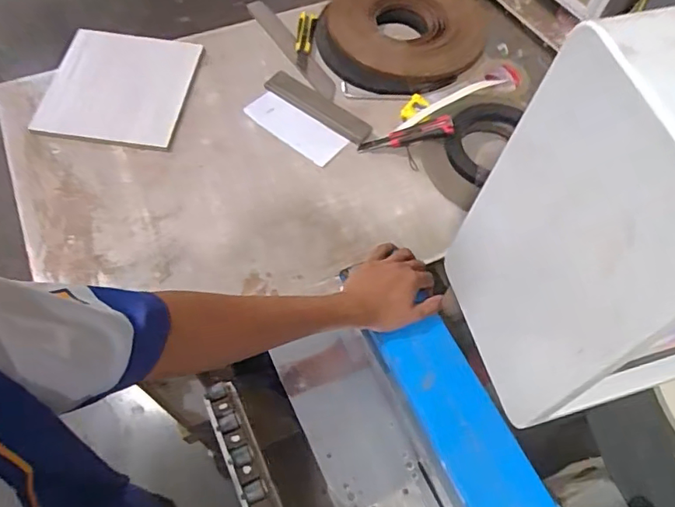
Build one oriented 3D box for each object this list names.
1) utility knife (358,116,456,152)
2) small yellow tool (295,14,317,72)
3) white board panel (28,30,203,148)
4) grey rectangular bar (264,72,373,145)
[{"bbox_3d":[0.128,-0.222,0.995,0.179,0.025,0.035,-12,61,18],"label":"utility knife"},{"bbox_3d":[-0.069,-0.463,1.128,0.037,0.030,0.174,5,62,-1],"label":"small yellow tool"},{"bbox_3d":[-0.428,-0.330,1.033,0.245,0.013,0.270,11,67,-2],"label":"white board panel"},{"bbox_3d":[-0.037,-0.294,1.052,0.235,0.012,0.058,34,66,14],"label":"grey rectangular bar"}]

